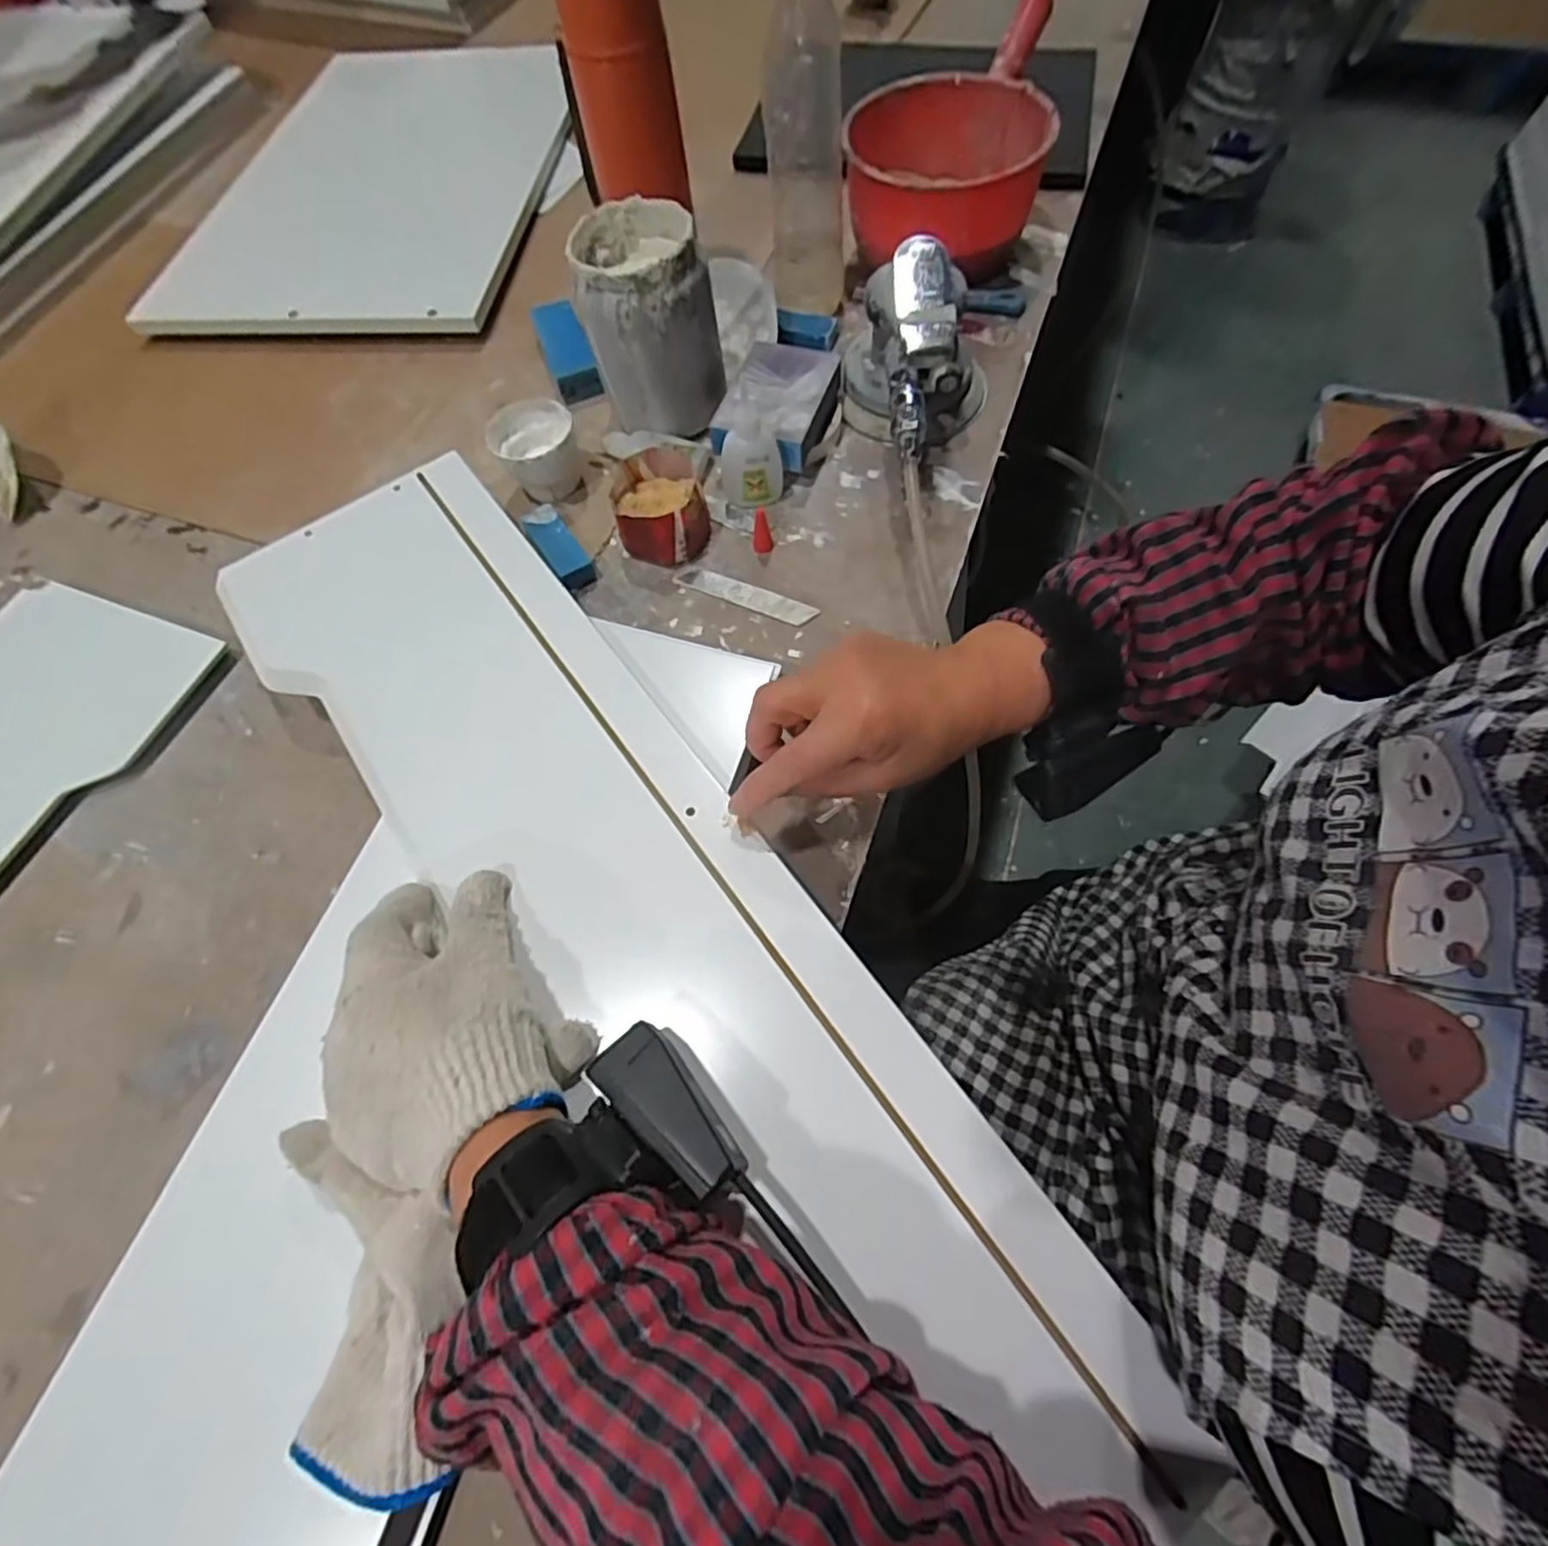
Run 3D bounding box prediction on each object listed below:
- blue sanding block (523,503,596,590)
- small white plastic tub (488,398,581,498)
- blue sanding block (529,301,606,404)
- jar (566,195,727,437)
[{"bbox_3d":[-0.151,-0.159,0.479,0.025,0.017,0.073,-31,67,-11],"label":"blue sanding block"},{"bbox_3d":[-0.170,-0.231,0.497,0.056,0.048,0.068,-13,65,-2],"label":"small white plastic tub"},{"bbox_3d":[-0.171,-0.346,0.563,0.033,0.032,0.103,-20,66,-6],"label":"blue sanding block"},{"bbox_3d":[-0.087,-0.314,0.488,0.089,0.122,0.086,-1,65,3],"label":"jar"}]

